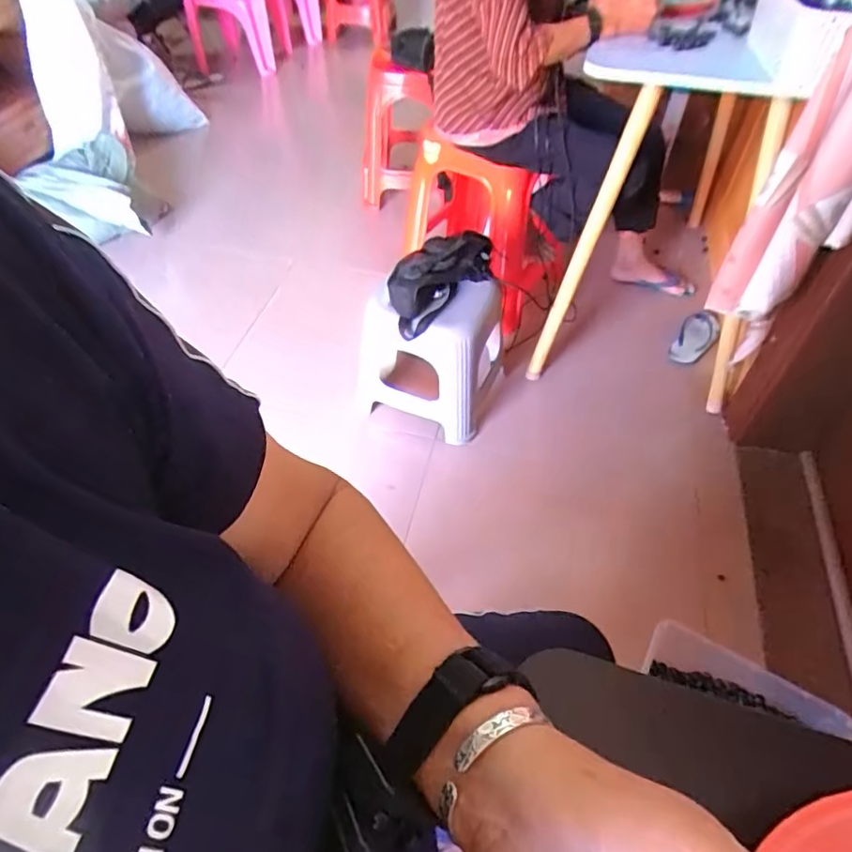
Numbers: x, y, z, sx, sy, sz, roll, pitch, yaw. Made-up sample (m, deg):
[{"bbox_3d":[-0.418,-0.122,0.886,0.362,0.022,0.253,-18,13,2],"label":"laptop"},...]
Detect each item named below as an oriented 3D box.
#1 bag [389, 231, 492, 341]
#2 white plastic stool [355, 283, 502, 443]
[{"bbox_3d":[0.029,-0.325,1.267,0.159,0.103,0.298,29,56,22],"label":"bag"},{"bbox_3d":[0.006,-0.173,1.381,0.300,0.329,0.243,18,52,14],"label":"white plastic stool"}]

